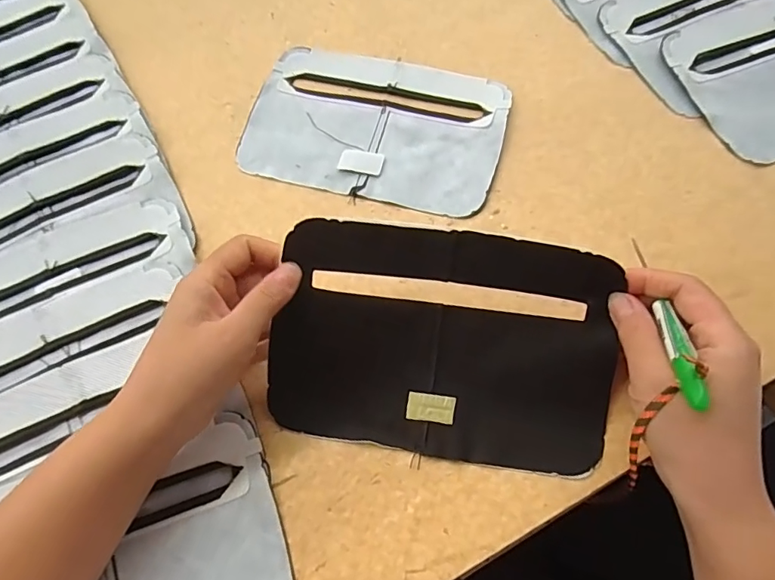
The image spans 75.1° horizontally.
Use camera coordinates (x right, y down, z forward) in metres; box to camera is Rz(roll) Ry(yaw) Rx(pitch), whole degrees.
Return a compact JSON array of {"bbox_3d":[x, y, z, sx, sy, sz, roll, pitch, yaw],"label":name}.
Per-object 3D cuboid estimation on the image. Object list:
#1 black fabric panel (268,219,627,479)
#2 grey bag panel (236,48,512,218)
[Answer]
[{"bbox_3d":[0.032,0.031,0.292,0.190,0.016,0.125,7,93,5],"label":"black fabric panel"},{"bbox_3d":[-0.011,-0.129,0.390,0.193,0.006,0.127,14,69,9],"label":"grey bag panel"}]

